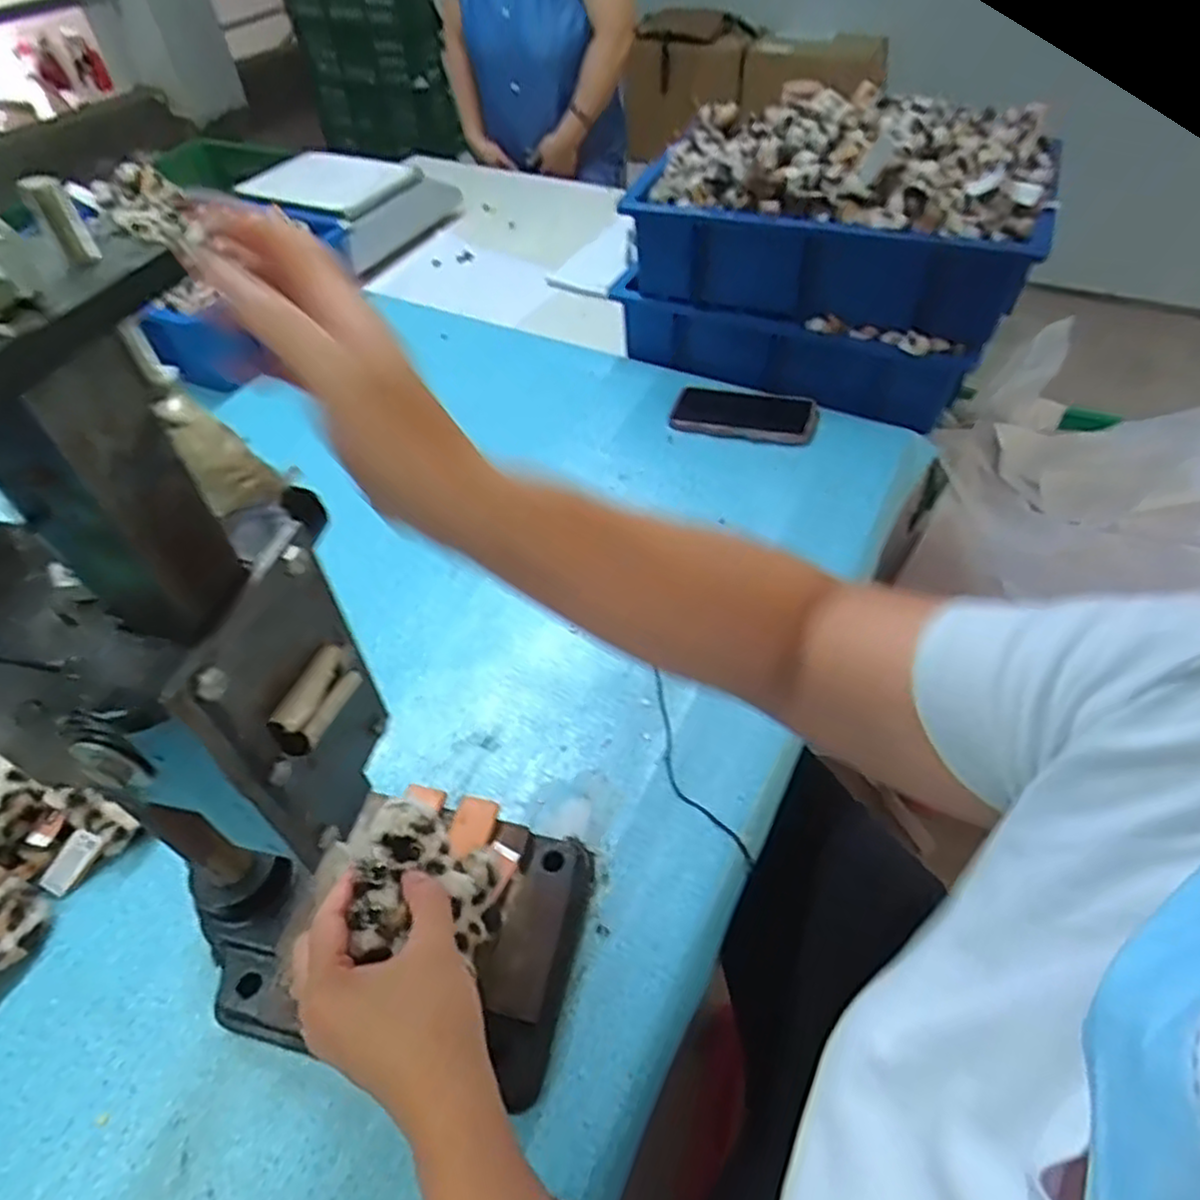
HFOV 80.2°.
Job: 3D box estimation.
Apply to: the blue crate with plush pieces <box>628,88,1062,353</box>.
[{"bbox_3d":[0.273,-0.456,0.837,0.447,0.178,0.233,23,54,21],"label":"blue crate with plush pieces"}]

